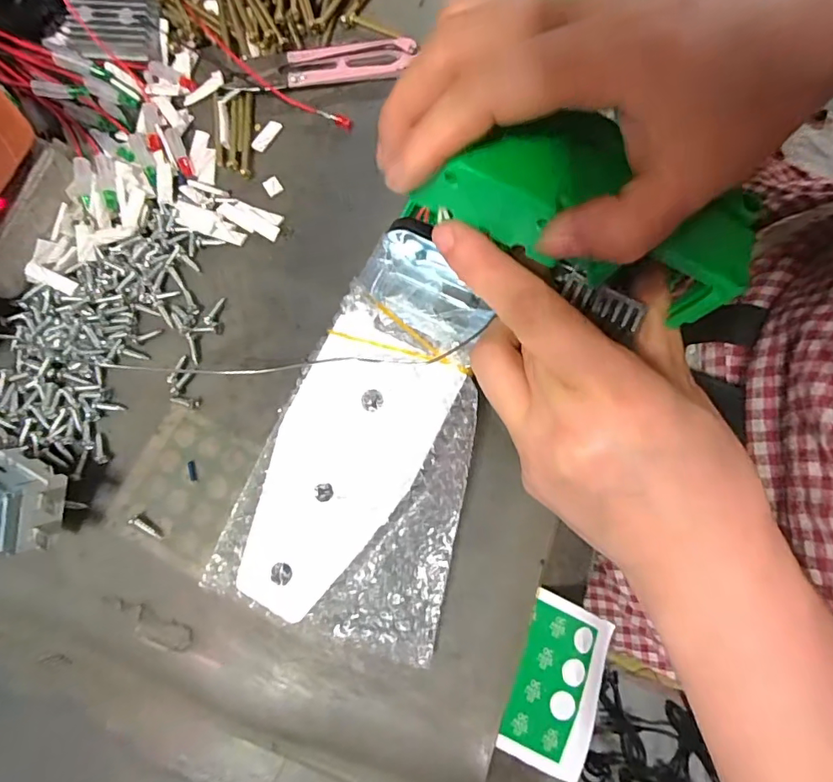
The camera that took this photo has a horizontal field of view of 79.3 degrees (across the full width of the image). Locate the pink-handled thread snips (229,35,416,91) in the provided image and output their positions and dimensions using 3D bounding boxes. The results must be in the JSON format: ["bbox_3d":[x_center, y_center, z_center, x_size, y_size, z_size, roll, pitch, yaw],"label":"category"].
[{"bbox_3d":[-0.051,-0.172,0.265,0.096,0.010,0.021,-6,78,-1],"label":"pink-handled thread snips"}]

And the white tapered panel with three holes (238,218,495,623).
[{"bbox_3d":[-0.022,0.011,0.200,0.060,0.006,0.157,26,84,13],"label":"white tapered panel with three holes"}]

